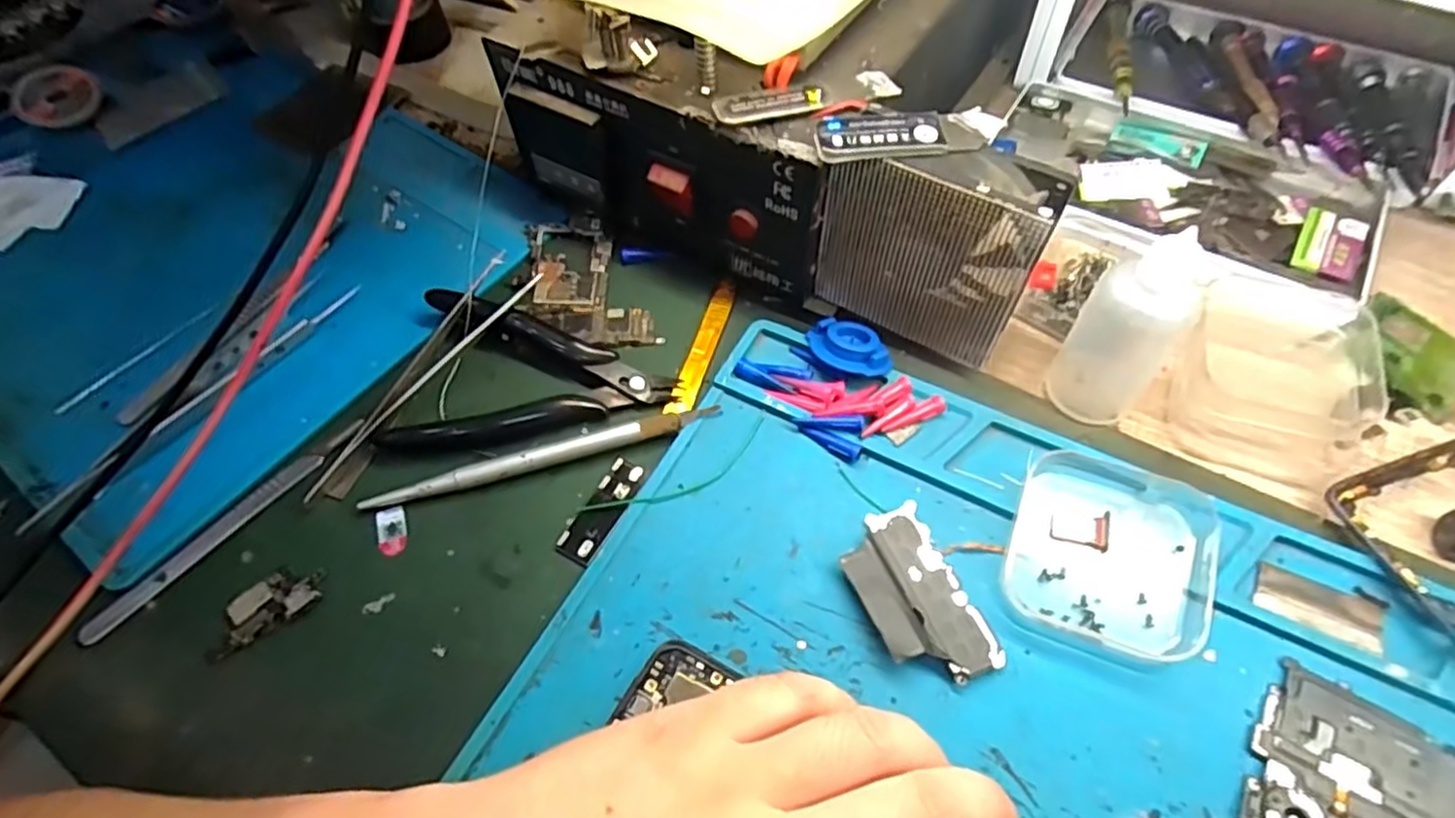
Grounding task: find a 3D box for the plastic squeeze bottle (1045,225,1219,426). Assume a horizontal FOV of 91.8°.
[{"bbox_3d":[0.148,-0.029,0.261,0.032,0.071,0.033,36,67,23],"label":"plastic squeeze bottle"}]

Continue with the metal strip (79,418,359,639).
[{"bbox_3d":[-0.193,0.044,0.275,0.010,0.005,0.114,37,68,23],"label":"metal strip"}]

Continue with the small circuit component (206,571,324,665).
[{"bbox_3d":[-0.168,0.072,0.256,0.041,0.004,0.020,-31,61,-14],"label":"small circuit component"}]

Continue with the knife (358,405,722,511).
[{"bbox_3d":[-0.073,0.018,0.282,0.141,0.008,0.010,-16,59,-5],"label":"knife"}]

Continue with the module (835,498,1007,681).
[{"bbox_3d":[0.064,0.065,0.244,0.035,0.008,0.061,-21,59,-9],"label":"module"}]

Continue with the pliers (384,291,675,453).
[{"bbox_3d":[-0.080,-0.013,0.292,0.110,0.022,0.070,6,59,8],"label":"pliers"}]

